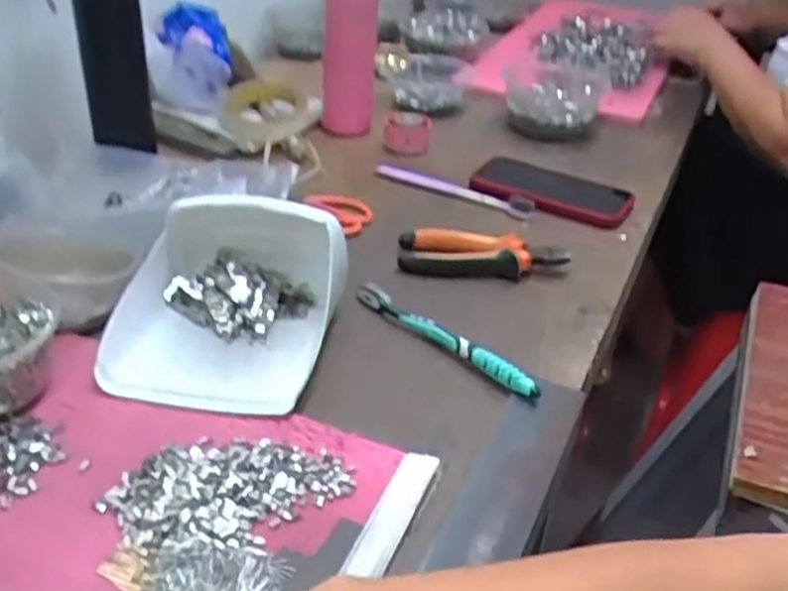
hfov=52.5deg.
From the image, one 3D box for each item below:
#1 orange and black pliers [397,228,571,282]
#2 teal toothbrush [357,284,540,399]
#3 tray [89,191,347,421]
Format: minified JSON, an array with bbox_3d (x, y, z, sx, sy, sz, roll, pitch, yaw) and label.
[{"bbox_3d":[0.080,-0.039,0.718,0.149,0.021,0.043,9,35,4],"label":"orange and black pliers"},{"bbox_3d":[0.040,0.029,0.622,0.179,0.018,0.015,32,42,32],"label":"teal toothbrush"},{"bbox_3d":[-0.122,-0.004,0.591,0.154,0.078,0.178,12,35,8],"label":"tray"}]

